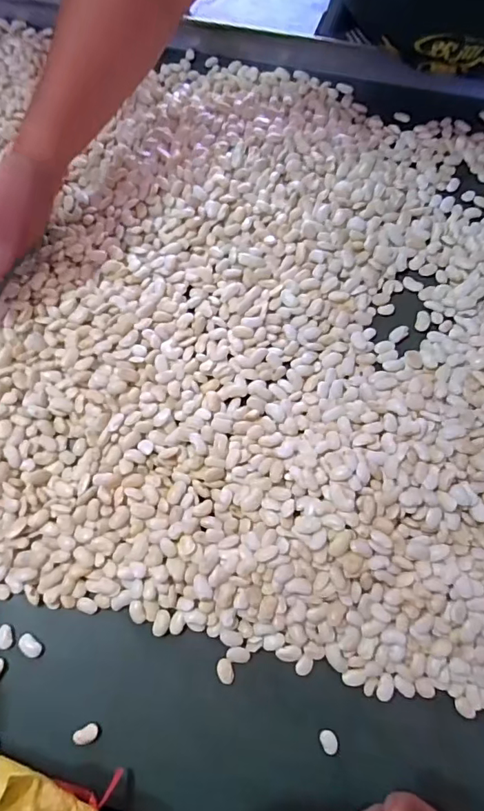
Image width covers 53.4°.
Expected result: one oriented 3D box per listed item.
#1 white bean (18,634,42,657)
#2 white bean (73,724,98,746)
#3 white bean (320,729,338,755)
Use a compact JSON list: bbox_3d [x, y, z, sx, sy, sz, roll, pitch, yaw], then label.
[{"bbox_3d":[-0.174,0.197,0.393,0.022,0.004,0.013,30,72,12],"label":"white bean"},{"bbox_3d":[-0.119,0.252,0.368,0.018,0.004,0.011,-24,70,-8],"label":"white bean"},{"bbox_3d":[0.066,0.253,0.361,0.012,0.004,0.016,-21,69,-7],"label":"white bean"}]

